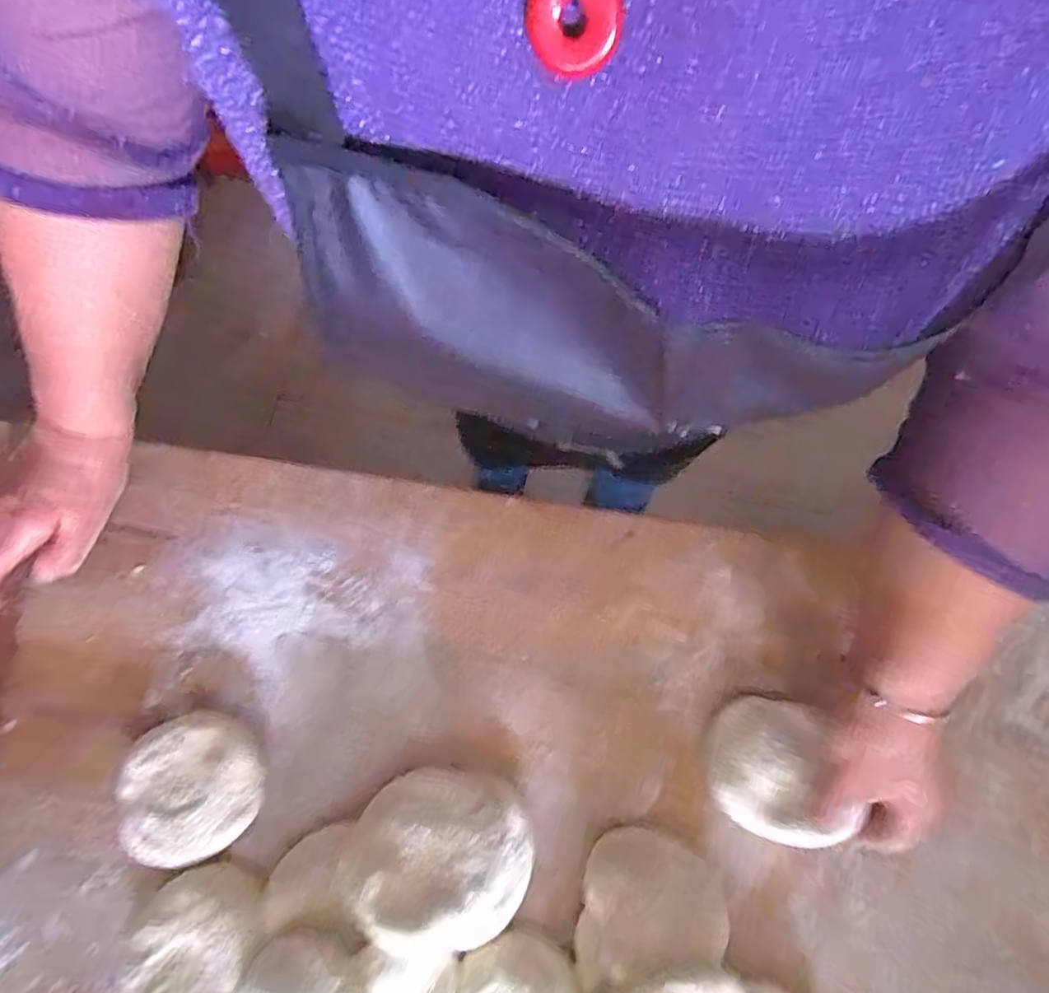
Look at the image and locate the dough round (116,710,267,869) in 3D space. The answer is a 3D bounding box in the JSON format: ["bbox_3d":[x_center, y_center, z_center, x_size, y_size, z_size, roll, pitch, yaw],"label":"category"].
[{"bbox_3d":[-0.237,0.207,0.425,0.093,0.017,0.096,1,71,-2],"label":"dough round"}]

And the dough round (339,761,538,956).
[{"bbox_3d":[-0.057,0.245,0.406,0.124,0.048,0.106,2,74,-2],"label":"dough round"}]

